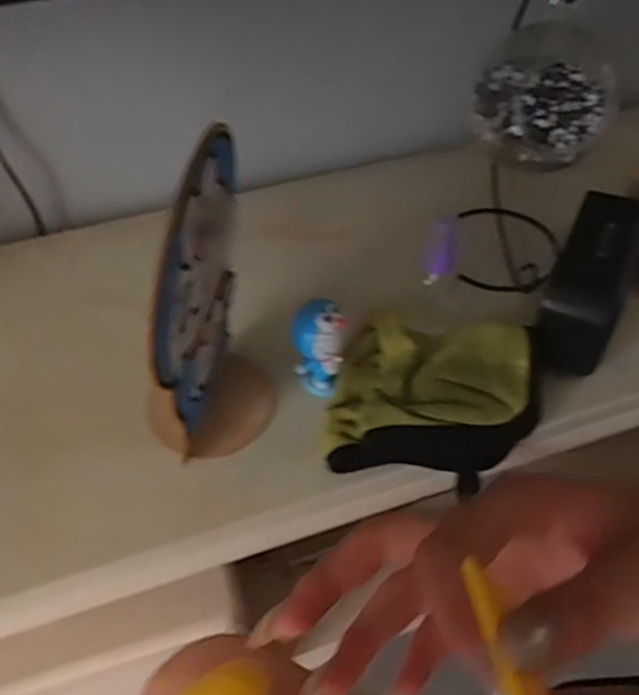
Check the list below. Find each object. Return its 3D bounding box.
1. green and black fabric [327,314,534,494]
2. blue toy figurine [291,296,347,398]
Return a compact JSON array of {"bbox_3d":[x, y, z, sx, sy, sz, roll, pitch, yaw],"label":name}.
[{"bbox_3d":[0.078,0.034,0.422,0.141,0.046,0.112,9,51,9],"label":"green and black fabric"},{"bbox_3d":[-0.001,0.004,0.432,0.032,0.083,0.031,-1,50,1],"label":"blue toy figurine"}]

